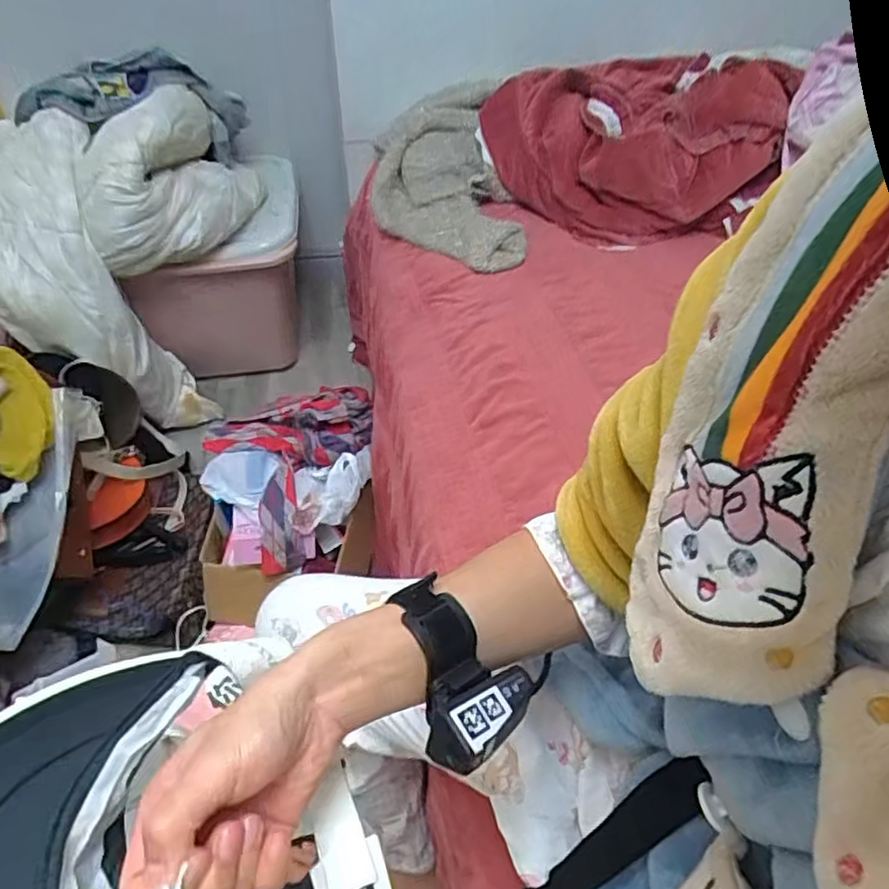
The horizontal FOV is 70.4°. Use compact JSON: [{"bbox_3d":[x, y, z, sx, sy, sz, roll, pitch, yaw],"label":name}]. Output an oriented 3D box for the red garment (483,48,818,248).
[{"bbox_3d":[0.363,-0.556,1.164,0.526,0.220,0.368,-17,50,-16],"label":"red garment"}]

